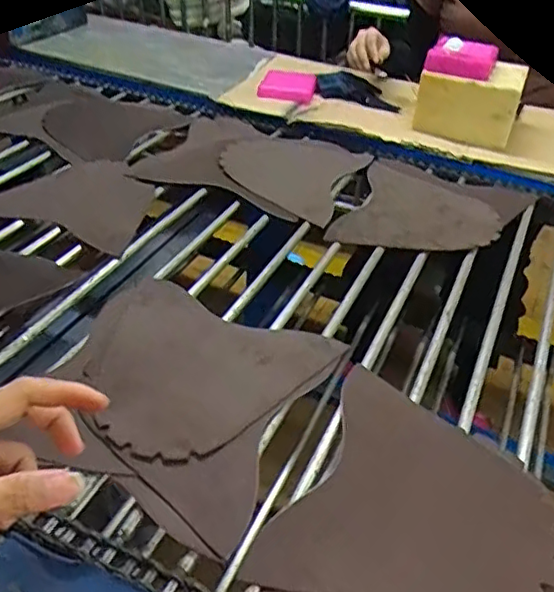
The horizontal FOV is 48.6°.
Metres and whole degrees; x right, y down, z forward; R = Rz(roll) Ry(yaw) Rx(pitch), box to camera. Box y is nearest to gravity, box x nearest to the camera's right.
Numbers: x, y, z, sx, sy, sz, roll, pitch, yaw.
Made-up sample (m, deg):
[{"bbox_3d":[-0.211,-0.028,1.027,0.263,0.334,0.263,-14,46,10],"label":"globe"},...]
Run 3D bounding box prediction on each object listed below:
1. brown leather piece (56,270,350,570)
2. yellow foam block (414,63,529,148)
[{"bbox_3d":[-0.097,0.089,0.614,0.250,0.024,0.265,20,42,17],"label":"brown leather piece"},{"bbox_3d":[0.349,-0.361,1.109,0.166,0.097,0.162,16,41,13],"label":"yellow foam block"}]

